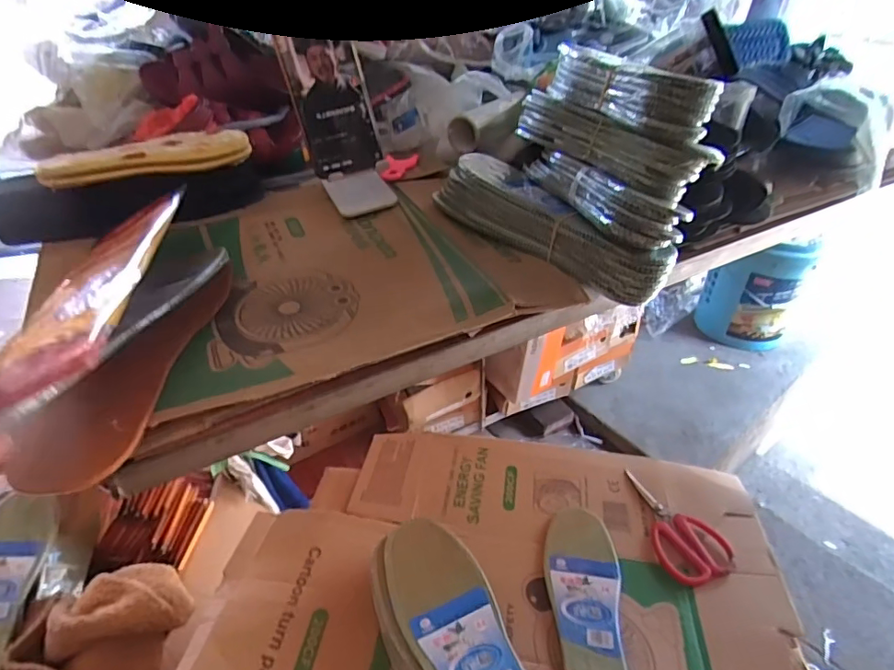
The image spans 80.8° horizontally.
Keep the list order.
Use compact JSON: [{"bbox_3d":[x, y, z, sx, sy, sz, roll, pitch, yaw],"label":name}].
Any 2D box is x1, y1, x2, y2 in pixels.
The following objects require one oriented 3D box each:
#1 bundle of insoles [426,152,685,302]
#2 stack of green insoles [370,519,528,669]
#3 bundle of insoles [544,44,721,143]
[{"bbox_3d":[0.093,-0.110,0.515,0.102,0.064,0.251,-23,41,-27],"label":"bundle of insoles"},{"bbox_3d":[0.014,0.275,0.435,0.095,0.057,0.257,-17,40,-20],"label":"stack of green insoles"},{"bbox_3d":[0.160,-0.233,0.489,0.056,0.047,0.203,-10,37,-12],"label":"bundle of insoles"}]

